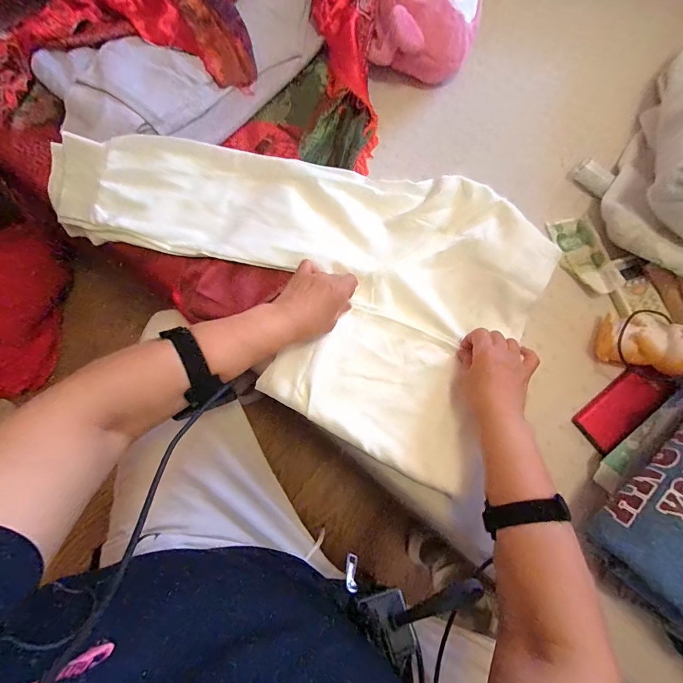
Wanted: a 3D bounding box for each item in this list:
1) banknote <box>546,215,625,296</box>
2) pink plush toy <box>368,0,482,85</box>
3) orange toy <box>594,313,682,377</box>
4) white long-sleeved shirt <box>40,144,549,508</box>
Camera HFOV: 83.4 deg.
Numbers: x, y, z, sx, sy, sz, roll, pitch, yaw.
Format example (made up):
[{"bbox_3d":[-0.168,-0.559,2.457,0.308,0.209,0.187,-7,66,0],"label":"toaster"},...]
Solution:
[{"bbox_3d":[0.344,-0.123,0.538,0.057,0.022,0.123,-16,67,-5],"label":"banknote"},{"bbox_3d":[0.127,-0.498,0.567,0.151,0.083,0.169,11,78,1],"label":"pink plush toy"},{"bbox_3d":[0.393,-0.001,0.486,0.109,0.065,0.077,18,78,2],"label":"orange toy"},{"bbox_3d":[-0.064,-0.111,0.515,0.644,0.042,0.381,23,79,3],"label":"white long-sleeved shirt"}]

